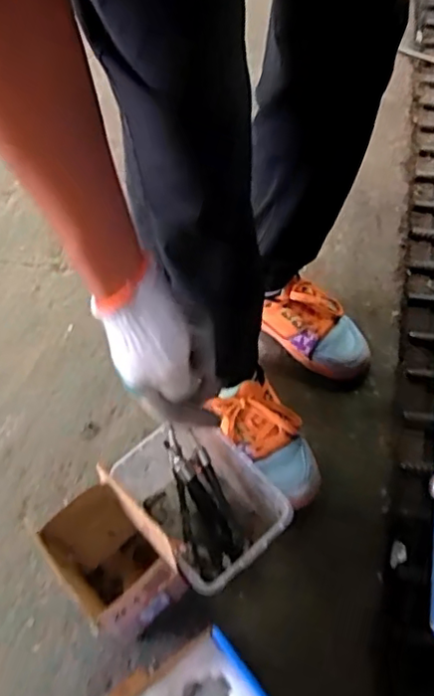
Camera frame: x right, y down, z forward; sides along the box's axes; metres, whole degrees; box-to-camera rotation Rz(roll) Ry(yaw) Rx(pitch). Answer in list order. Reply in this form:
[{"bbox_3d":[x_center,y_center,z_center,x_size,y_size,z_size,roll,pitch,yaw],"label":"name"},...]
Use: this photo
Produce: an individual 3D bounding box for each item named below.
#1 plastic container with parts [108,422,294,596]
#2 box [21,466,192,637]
[{"bbox_3d":[-0.019,0.211,0.824,0.155,0.137,0.207,-39,62,-18],"label":"plastic container with parts"},{"bbox_3d":[-0.133,0.270,0.789,0.127,0.139,0.162,-38,62,-18],"label":"box"}]

